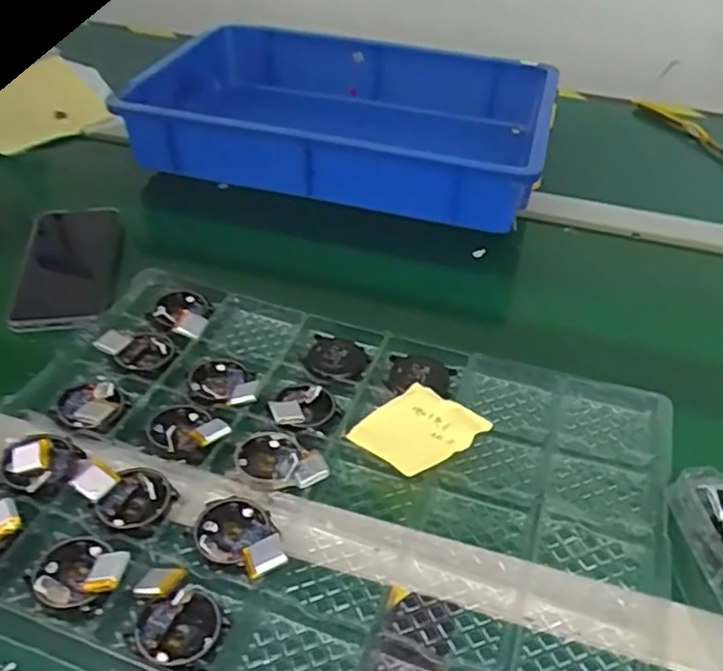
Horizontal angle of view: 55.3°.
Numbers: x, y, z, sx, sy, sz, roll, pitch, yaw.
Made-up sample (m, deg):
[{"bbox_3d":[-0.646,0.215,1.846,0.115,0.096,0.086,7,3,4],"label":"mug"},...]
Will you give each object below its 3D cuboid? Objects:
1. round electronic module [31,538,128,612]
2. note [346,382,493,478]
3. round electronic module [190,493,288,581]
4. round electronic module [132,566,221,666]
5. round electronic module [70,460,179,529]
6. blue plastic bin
[{"bbox_3d":[-0.158,0.132,0.389,0.049,0.017,0.041,-13,43,-16],"label":"round electronic module"},{"bbox_3d":[0.038,0.064,0.472,0.070,0.028,0.067,-25,48,-28],"label":"note"},{"bbox_3d":[-0.074,0.119,0.407,0.044,0.017,0.063,-16,44,-20],"label":"round electronic module"},{"bbox_3d":[-0.101,0.150,0.373,0.041,0.018,0.056,-15,43,-18],"label":"round electronic module"},{"bbox_3d":[-0.147,0.095,0.429,0.055,0.024,0.040,20,44,20],"label":"round electronic module"},{"bbox_3d":[-0.018,-0.240,0.764,0.418,0.112,0.287,9,41,9],"label":"blue plastic bin"}]

